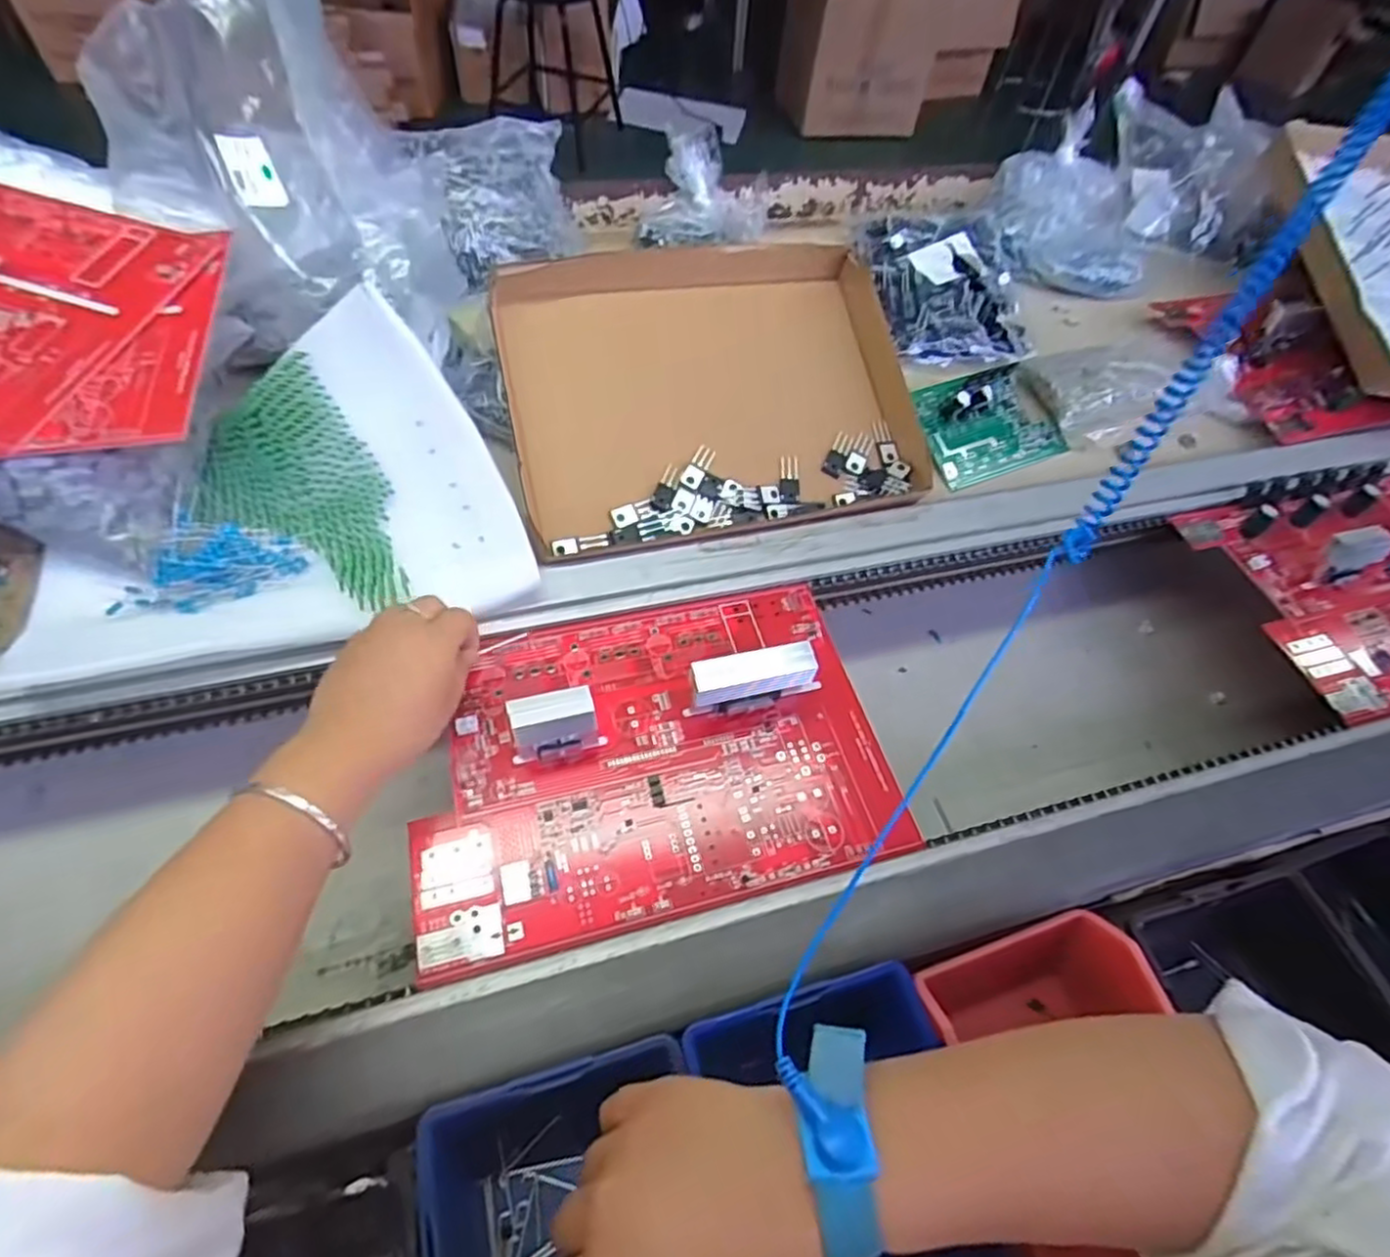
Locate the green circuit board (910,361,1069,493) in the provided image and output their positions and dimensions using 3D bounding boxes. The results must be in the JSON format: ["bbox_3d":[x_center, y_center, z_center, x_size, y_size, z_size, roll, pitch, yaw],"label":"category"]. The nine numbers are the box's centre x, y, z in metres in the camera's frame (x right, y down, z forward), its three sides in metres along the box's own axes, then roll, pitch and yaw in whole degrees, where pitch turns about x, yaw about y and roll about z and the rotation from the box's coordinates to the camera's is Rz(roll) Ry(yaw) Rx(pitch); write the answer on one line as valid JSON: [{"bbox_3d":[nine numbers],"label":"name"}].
[{"bbox_3d":[0.255,-0.181,0.600,0.124,0.028,0.095,-20,82,-15],"label":"green circuit board"}]

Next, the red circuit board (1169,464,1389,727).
[{"bbox_3d":[0.534,-0.049,0.520,0.252,0.064,0.196,-8,54,-10],"label":"red circuit board"}]

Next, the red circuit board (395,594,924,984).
[{"bbox_3d":[-0.025,0.062,0.408,0.280,0.049,0.197,-10,58,-12],"label":"red circuit board"}]

